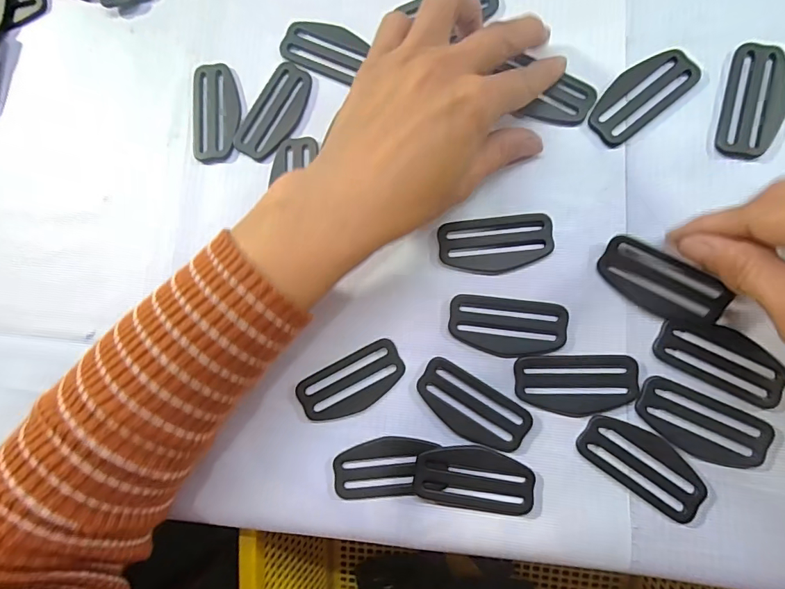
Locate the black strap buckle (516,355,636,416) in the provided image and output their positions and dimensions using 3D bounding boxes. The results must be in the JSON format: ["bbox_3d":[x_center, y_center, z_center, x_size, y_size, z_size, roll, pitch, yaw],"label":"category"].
[{"bbox_3d":[0.092,0.046,0.217,0.058,0.004,0.029,-2,85,7],"label":"black strap buckle"}]

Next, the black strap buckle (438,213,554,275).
[{"bbox_3d":[0.055,-0.026,0.228,0.058,0.004,0.030,-5,84,7],"label":"black strap buckle"}]

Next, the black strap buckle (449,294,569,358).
[{"bbox_3d":[0.059,0.017,0.224,0.059,0.004,0.030,6,86,8],"label":"black strap buckle"}]

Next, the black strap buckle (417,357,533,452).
[{"bbox_3d":[0.040,0.059,0.223,0.059,0.004,0.029,32,89,9],"label":"black strap buckle"}]

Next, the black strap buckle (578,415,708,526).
[{"bbox_3d":[0.122,0.082,0.209,0.060,0.004,0.028,37,90,9],"label":"black strap buckle"}]

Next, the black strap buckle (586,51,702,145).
[{"bbox_3d":[0.130,-0.105,0.227,0.059,0.004,0.028,-38,81,3],"label":"black strap buckle"}]

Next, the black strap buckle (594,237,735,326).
[{"bbox_3d":[0.133,-0.006,0.215,0.060,0.008,0.027,32,89,12],"label":"black strap buckle"}]

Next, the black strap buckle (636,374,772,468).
[{"bbox_3d":[0.149,0.063,0.208,0.060,0.004,0.029,23,88,9],"label":"black strap buckle"}]

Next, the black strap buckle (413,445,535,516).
[{"bbox_3d":[0.041,0.093,0.217,0.058,0.008,0.030,5,85,8],"label":"black strap buckle"}]

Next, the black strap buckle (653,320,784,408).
[{"bbox_3d":[0.160,0.030,0.209,0.059,0.004,0.027,28,89,9],"label":"black strap buckle"}]

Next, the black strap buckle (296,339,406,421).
[{"bbox_3d":[-0.021,0.048,0.232,0.058,0.004,0.029,-30,82,4],"label":"black strap buckle"}]

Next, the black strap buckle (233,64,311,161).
[{"bbox_3d":[-0.070,-0.107,0.254,0.029,0.004,0.059,30,89,9],"label":"black strap buckle"}]

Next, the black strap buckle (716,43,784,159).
[{"bbox_3d":[0.185,-0.098,0.219,0.029,0.004,0.059,13,86,8],"label":"black strap buckle"}]

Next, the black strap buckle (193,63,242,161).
[{"bbox_3d":[-0.107,-0.111,0.259,0.030,0.004,0.059,-2,84,7],"label":"black strap buckle"}]

